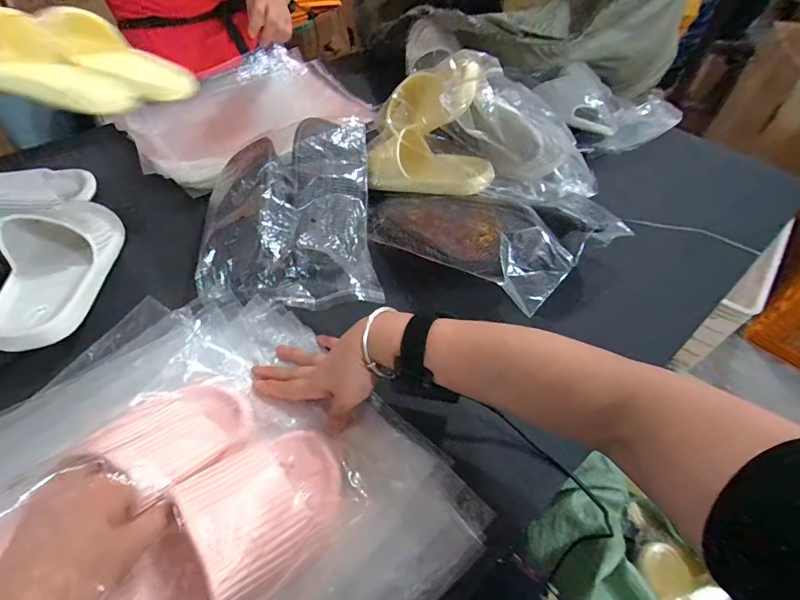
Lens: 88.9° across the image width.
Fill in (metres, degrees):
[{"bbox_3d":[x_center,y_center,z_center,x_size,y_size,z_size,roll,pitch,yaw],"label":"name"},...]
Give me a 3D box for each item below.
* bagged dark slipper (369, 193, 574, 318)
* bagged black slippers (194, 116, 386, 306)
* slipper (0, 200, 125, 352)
[{"bbox_3d":[0.076,-0.092,0.538,0.121,0.047,0.304,-32,42,-25],"label":"bagged dark slipper"},{"bbox_3d":[-0.149,-0.128,0.562,0.216,0.070,0.322,-5,51,-5],"label":"bagged black slippers"},{"bbox_3d":[-0.443,-0.059,0.523,0.104,0.063,0.265,-8,51,-7],"label":"slipper"}]

